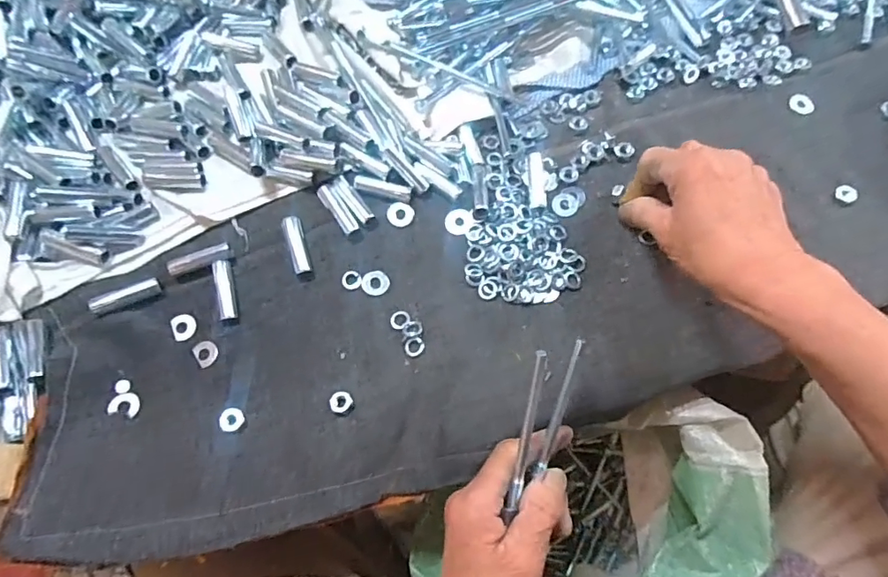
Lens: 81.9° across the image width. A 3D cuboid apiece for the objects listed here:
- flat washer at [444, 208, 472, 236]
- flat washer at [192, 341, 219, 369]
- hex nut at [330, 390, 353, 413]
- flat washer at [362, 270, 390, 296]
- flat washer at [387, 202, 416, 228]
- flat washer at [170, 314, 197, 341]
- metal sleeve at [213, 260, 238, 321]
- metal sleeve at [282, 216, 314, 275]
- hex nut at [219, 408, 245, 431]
[{"bbox_3d":[0.011,-0.050,0.375,0.019,0.004,0.020,0,69,1],"label":"flat washer"},{"bbox_3d":[-0.159,0.043,0.342,0.014,0.004,0.019,-36,73,-12],"label":"flat washer"},{"bbox_3d":[-0.065,0.073,0.327,0.013,0.010,0.013,15,70,6],"label":"hex nut"},{"bbox_3d":[-0.048,-0.004,0.361,0.019,0.004,0.019,0,69,1],"label":"flat washer"},{"bbox_3d":[-0.032,-0.055,0.380,0.019,0.004,0.019,0,69,1],"label":"flat washer"},{"bbox_3d":[-0.179,0.027,0.353,0.015,0.004,0.020,-17,65,-23],"label":"flat washer"},{"bbox_3d":[-0.152,0.002,0.356,0.012,0.011,0.043,-12,70,-4],"label":"metal sleeve"},{"bbox_3d":[-0.104,-0.030,0.365,0.013,0.008,0.044,-17,70,-6],"label":"metal sleeve"},{"bbox_3d":[-0.135,0.083,0.325,0.015,0.005,0.015,3,69,2],"label":"hex nut"}]

